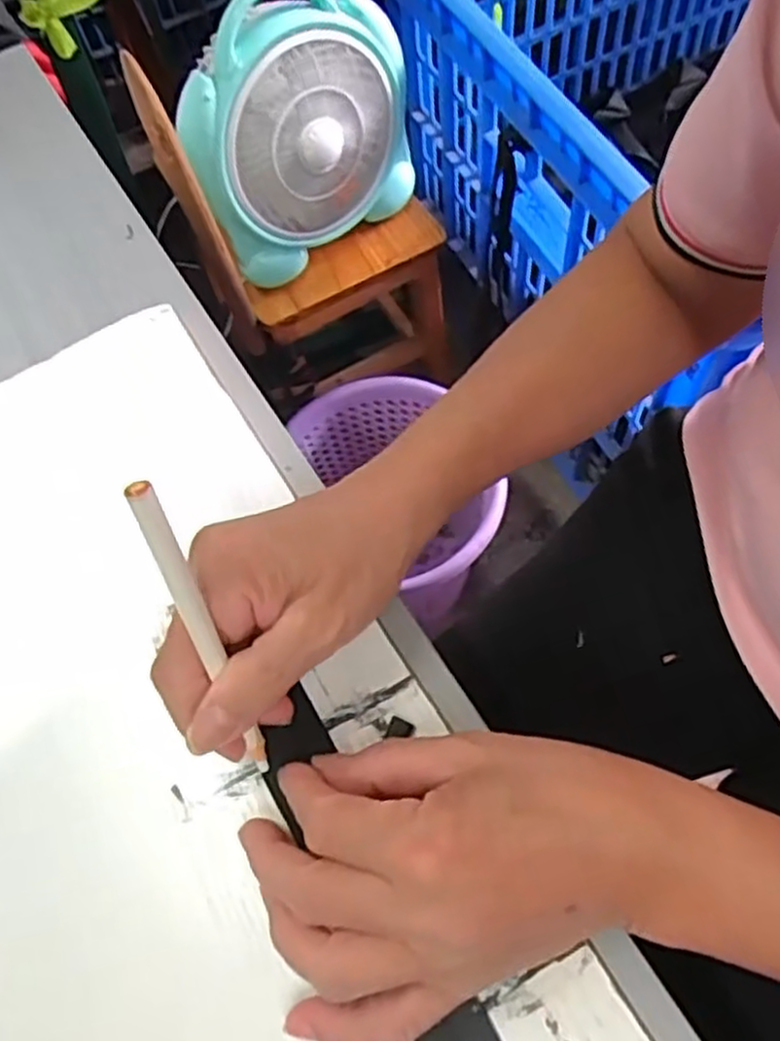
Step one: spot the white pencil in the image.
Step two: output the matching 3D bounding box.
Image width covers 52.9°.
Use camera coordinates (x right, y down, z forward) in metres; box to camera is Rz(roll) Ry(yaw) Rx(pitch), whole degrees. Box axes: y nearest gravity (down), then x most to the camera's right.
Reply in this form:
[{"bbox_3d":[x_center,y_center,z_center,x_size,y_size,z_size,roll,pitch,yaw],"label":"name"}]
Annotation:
[{"bbox_3d":[-0.064,0.043,0.276,0.009,0.135,0.006,-17,34,-5],"label":"white pencil"}]

